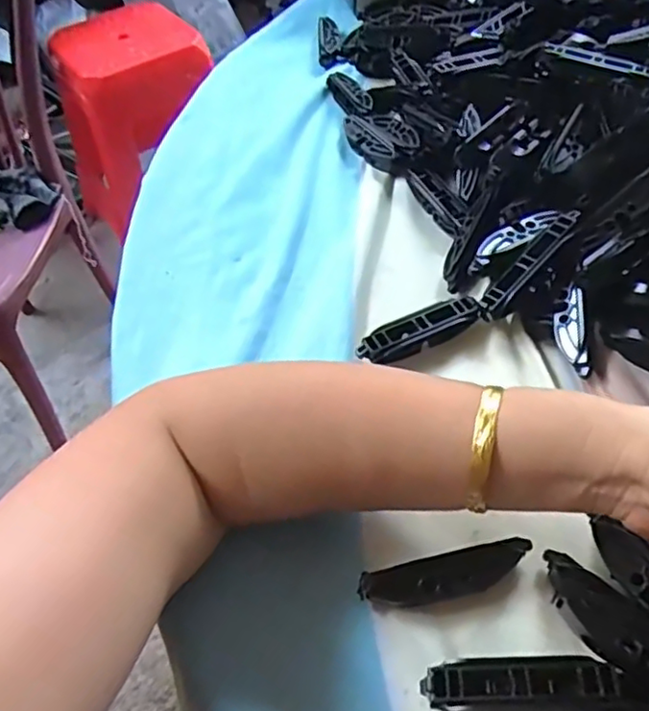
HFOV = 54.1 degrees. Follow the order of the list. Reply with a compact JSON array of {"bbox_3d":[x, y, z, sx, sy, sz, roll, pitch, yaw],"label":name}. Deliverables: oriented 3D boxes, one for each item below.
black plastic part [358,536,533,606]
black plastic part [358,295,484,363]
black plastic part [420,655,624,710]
[{"bbox_3d":[0.056,0.101,0.291,0.078,0.017,0.017,-10,53,-3],"label":"black plastic part"},{"bbox_3d":[0.056,-0.013,0.384,0.078,0.019,0.018,-25,55,-13],"label":"black plastic part"},{"bbox_3d":[0.080,0.133,0.261,0.076,0.015,0.016,-4,53,1],"label":"black plastic part"}]

